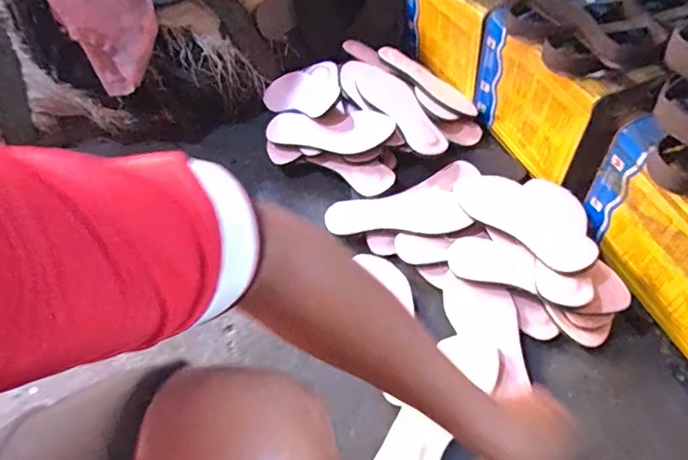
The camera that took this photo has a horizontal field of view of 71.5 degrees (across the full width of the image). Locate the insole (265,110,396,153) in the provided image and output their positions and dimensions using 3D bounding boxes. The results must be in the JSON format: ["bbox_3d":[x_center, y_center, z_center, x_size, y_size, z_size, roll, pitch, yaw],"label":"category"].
[{"bbox_3d":[-0.028,-0.183,0.866,0.238,0.013,0.087,5,65,19],"label":"insole"}]

